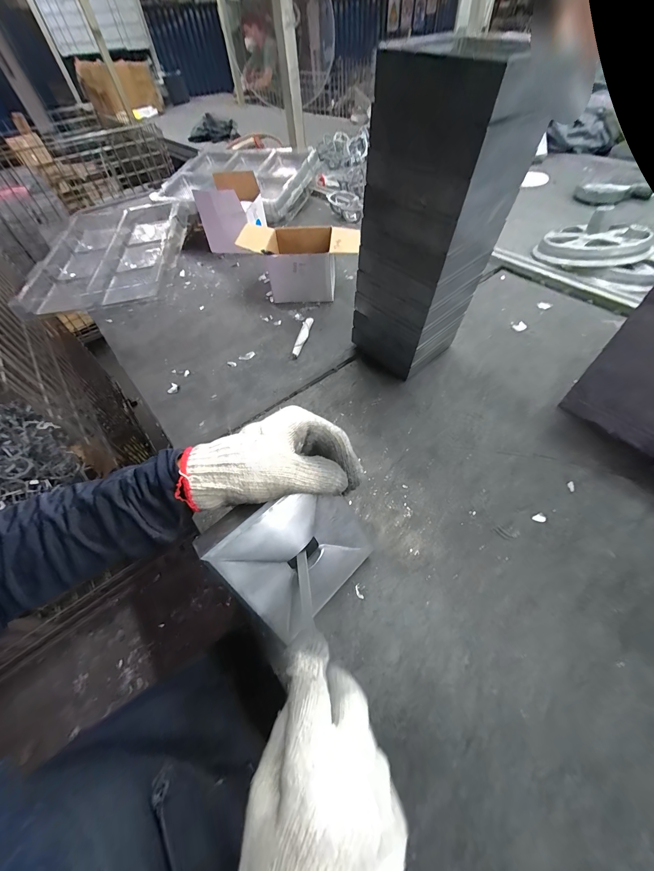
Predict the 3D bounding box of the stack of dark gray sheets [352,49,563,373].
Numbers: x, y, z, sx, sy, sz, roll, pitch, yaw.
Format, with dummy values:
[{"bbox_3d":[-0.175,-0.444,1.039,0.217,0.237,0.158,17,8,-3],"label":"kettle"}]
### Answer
[{"bbox_3d":[0.134,-0.249,0.418,0.131,0.338,0.151,-40,61,-21],"label":"stack of dark gray sheets"}]

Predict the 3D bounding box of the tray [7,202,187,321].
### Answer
[{"bbox_3d":[-0.570,-0.489,0.810,0.365,0.061,0.452,-14,55,-5],"label":"tray"}]

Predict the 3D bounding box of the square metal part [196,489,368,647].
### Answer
[{"bbox_3d":[-0.029,0.108,0.289,0.123,0.127,0.030,-40,23,-23],"label":"square metal part"}]

